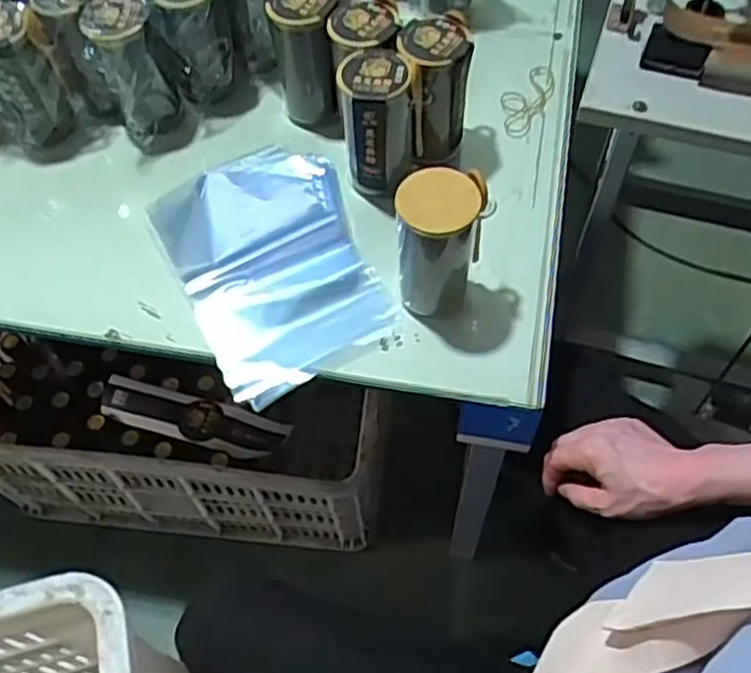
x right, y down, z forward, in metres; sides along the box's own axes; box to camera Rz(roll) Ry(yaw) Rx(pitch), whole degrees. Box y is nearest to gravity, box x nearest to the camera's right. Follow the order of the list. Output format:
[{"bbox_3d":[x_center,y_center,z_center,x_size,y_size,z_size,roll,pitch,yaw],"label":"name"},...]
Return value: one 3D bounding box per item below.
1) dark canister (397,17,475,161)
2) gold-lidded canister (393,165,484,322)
[{"bbox_3d":[0.057,-0.226,0.742,0.064,0.139,0.075,0,59,1],"label":"dark canister"},{"bbox_3d":[0.053,-0.084,0.672,0.065,0.143,0.078,4,59,4],"label":"gold-lidded canister"}]

